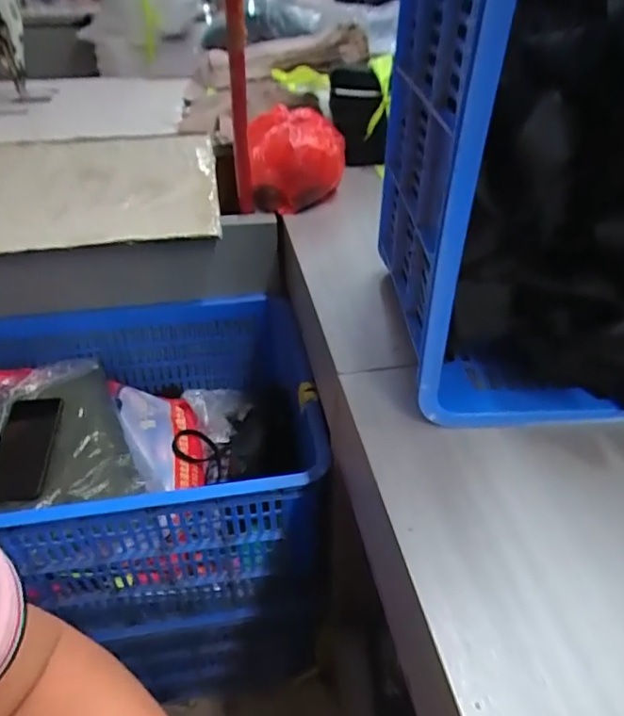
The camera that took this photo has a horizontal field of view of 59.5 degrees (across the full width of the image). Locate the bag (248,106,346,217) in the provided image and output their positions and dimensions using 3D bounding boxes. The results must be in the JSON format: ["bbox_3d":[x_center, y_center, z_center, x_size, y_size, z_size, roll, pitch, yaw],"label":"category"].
[{"bbox_3d":[-0.029,-0.343,0.952,0.164,0.126,0.192,1,40,2],"label":"bag"}]

